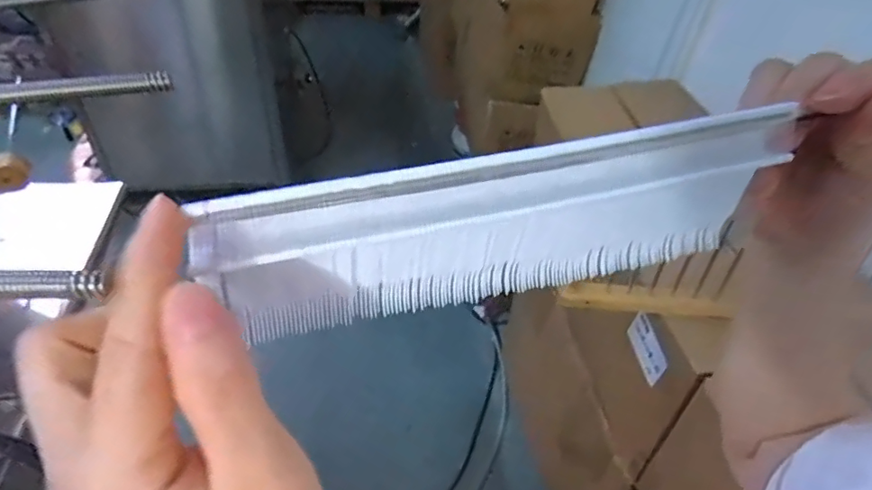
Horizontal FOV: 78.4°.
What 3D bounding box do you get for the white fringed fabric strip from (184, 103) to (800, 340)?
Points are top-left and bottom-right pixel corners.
[{"bbox_3d":[0.030,-0.006,0.207,0.217,0.074,0.014,-10,46,-14],"label":"white fringed fabric strip"}]

